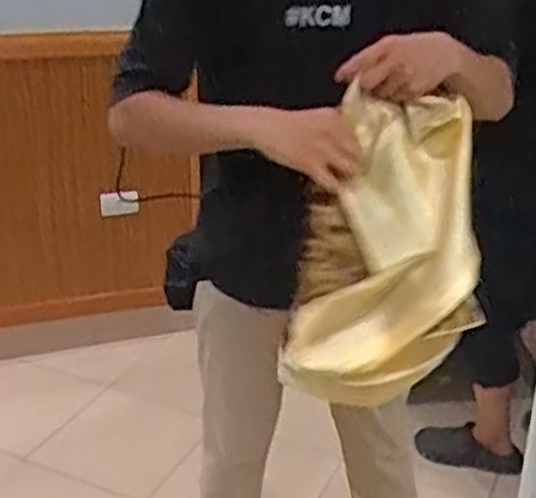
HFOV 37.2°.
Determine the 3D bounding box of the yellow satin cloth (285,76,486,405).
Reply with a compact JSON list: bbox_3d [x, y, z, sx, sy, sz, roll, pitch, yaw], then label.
[{"bbox_3d":[0.144,0.028,1.054,0.227,0.414,0.142,0,24,-2],"label":"yellow satin cloth"}]

